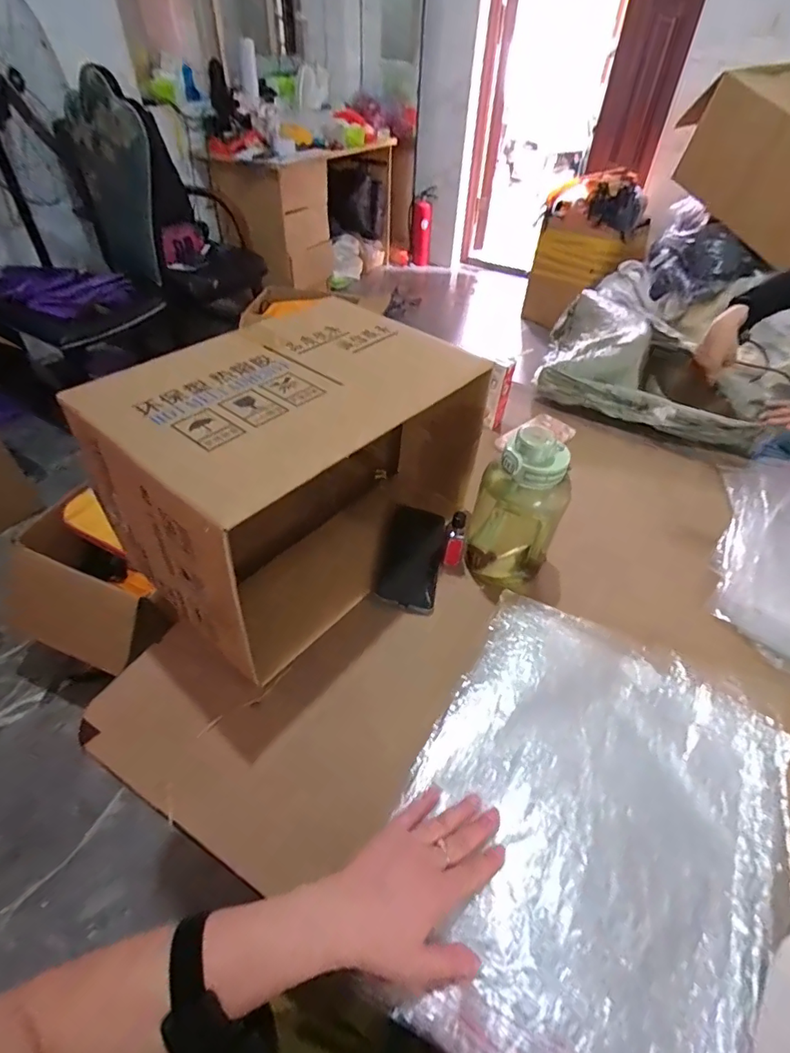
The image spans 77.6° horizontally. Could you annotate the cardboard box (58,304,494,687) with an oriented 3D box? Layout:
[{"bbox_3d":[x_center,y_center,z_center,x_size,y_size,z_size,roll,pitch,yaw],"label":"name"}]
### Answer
[{"bbox_3d":[-0.109,-0.088,0.631,0.267,0.245,0.439,32,52,26],"label":"cardboard box"}]

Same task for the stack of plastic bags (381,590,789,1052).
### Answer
[{"bbox_3d":[0.187,0.284,0.469,0.327,0.026,0.419,23,49,20],"label":"stack of plastic bags"}]

